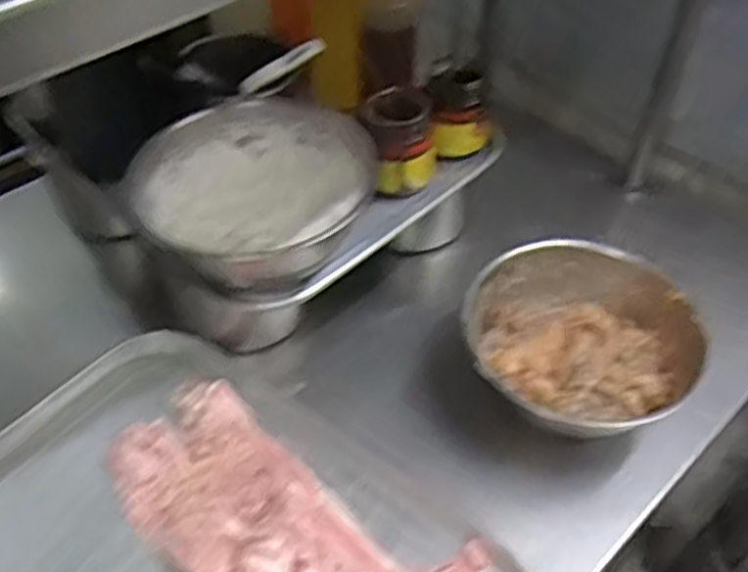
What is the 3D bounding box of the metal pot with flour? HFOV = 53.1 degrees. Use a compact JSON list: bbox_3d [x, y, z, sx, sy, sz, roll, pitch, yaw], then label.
[{"bbox_3d":[-0.098,-0.089,0.656,0.173,0.088,0.183,1,47,-1],"label":"metal pot with flour"}]

